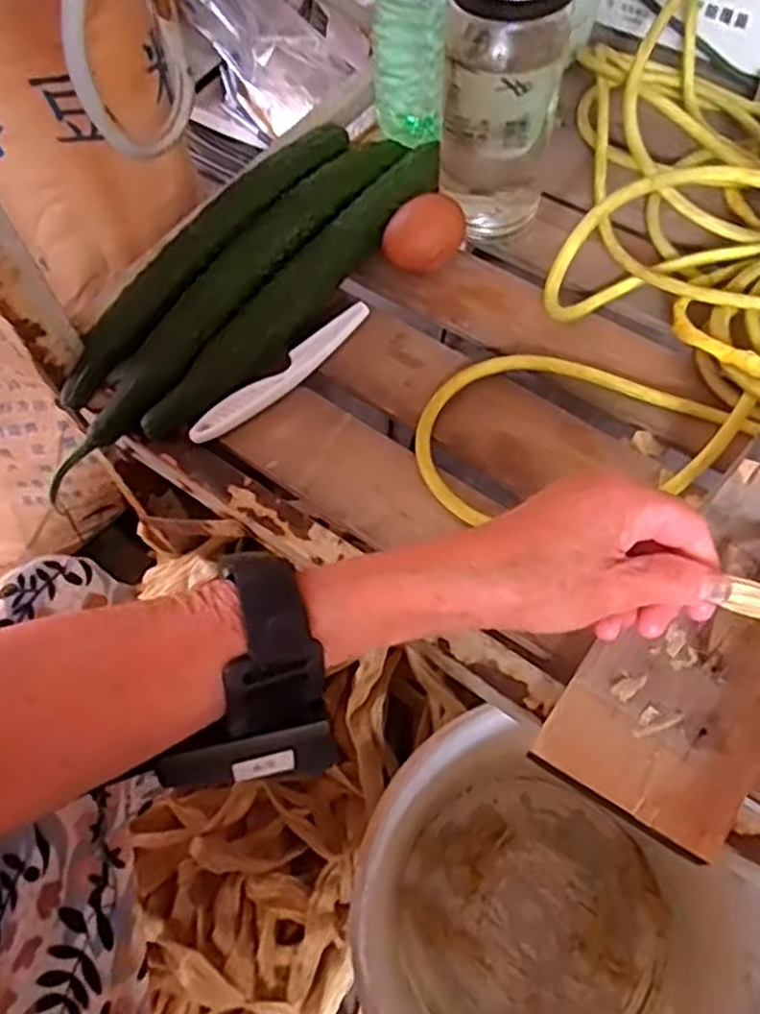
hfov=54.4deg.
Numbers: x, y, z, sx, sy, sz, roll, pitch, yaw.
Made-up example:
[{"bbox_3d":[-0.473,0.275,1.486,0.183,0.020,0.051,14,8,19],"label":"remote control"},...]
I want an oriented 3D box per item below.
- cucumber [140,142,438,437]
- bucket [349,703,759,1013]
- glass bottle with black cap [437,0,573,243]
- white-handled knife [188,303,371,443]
[{"bbox_3d":[-0.047,-0.140,0.468,0.035,0.032,0.270,33,68,17],"label":"cucumber"},{"bbox_3d":[0.112,0.295,0.515,0.253,0.250,0.226,30,67,16],"label":"bucket"},{"bbox_3d":[0.071,-0.248,0.439,0.066,0.181,0.063,-11,63,-4],"label":"glass bottle with black cap"},{"bbox_3d":[-0.057,-0.081,0.449,0.135,0.010,0.019,-40,68,-17],"label":"white-handled knife"}]

